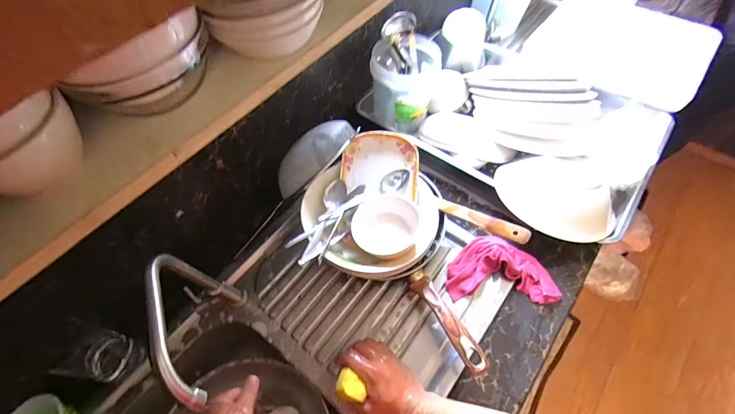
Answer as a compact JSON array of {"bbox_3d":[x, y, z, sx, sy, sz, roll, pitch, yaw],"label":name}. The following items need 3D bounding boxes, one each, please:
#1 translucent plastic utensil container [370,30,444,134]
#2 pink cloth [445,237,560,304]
[{"bbox_3d":[0.081,-0.264,0.722,0.137,0.137,0.127,-15,60,-6],"label":"translucent plastic utensil container"},{"bbox_3d":[0.234,0.104,0.587,0.178,0.036,0.114,1,59,4],"label":"pink cloth"}]

